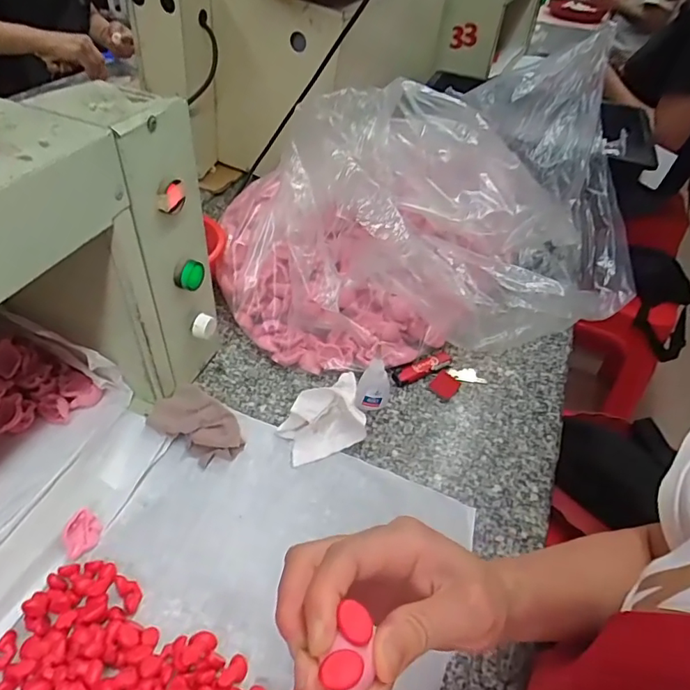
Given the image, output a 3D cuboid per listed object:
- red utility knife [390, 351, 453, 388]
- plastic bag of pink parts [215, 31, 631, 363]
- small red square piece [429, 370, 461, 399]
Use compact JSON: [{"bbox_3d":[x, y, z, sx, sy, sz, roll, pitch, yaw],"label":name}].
[{"bbox_3d":[0.092,0.025,0.597,0.080,0.013,0.023,-19,51,-25],"label":"red utility knife"},{"bbox_3d":[0.136,-0.170,0.637,0.552,0.244,0.335,-12,48,-19],"label":"plastic bag of pink parts"},{"bbox_3d":[0.115,0.045,0.583,0.028,0.006,0.031,33,50,24],"label":"small red square piece"}]

